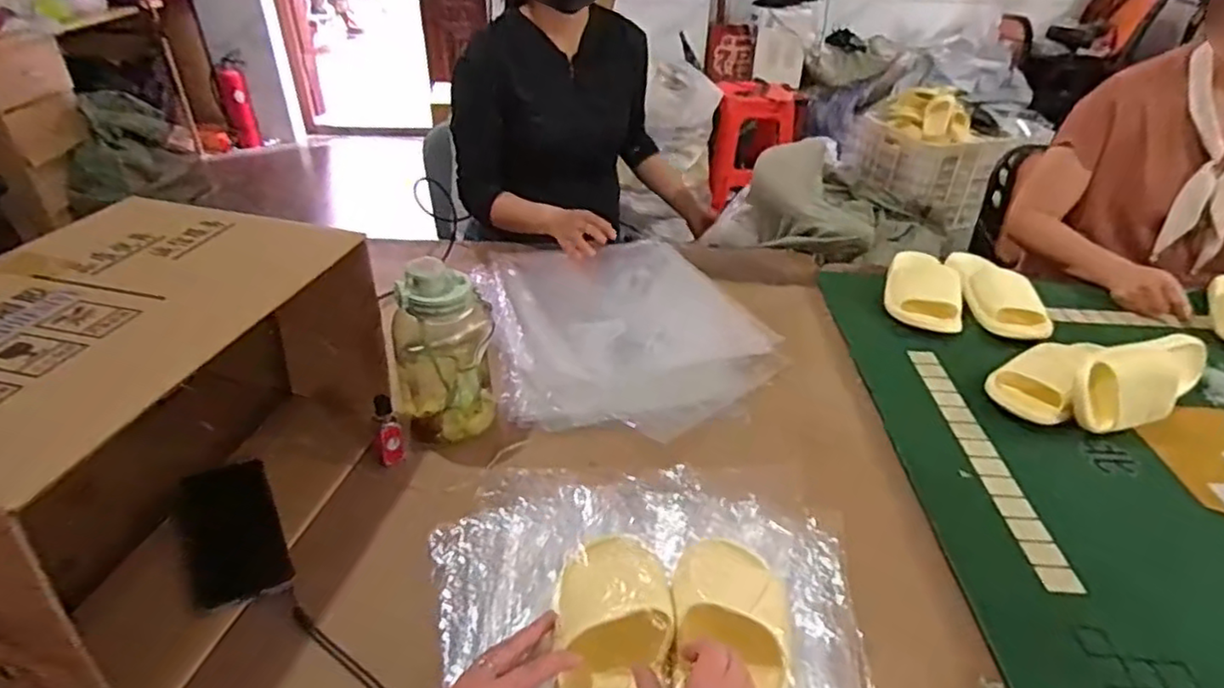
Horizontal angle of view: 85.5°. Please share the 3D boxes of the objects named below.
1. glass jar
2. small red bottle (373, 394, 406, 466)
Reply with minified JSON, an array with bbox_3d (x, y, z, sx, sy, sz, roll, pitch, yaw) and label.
[{"bbox_3d":[-0.193,0.008,0.758,0.105,0.209,0.105,1,35,-1],"label":"glass jar"},{"bbox_3d":[-0.247,0.096,0.734,0.025,0.078,0.032,-10,37,-16],"label":"small red bottle"}]

